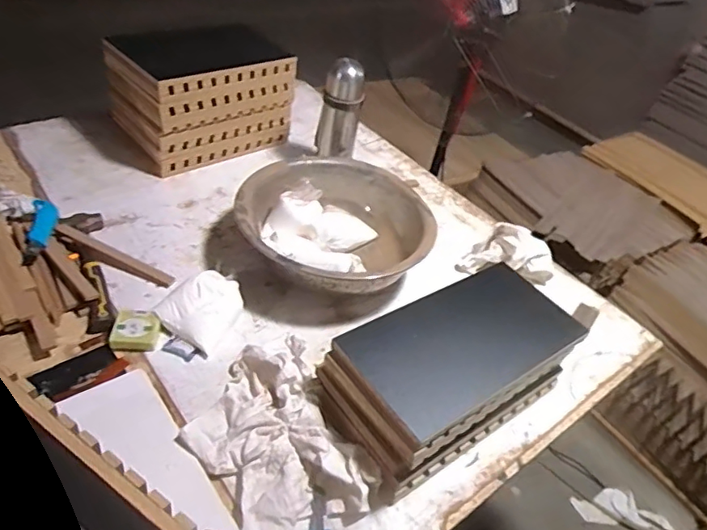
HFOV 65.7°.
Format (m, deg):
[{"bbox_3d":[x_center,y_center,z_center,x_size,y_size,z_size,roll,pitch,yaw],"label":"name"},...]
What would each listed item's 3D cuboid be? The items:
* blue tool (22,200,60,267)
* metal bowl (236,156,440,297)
[{"bbox_3d":[-0.533,-0.060,0.937,0.043,0.020,0.168,-4,43,-18],"label":"blue tool"},{"bbox_3d":[-0.038,-0.068,1.034,0.337,0.134,0.344,7,41,-6],"label":"metal bowl"}]

